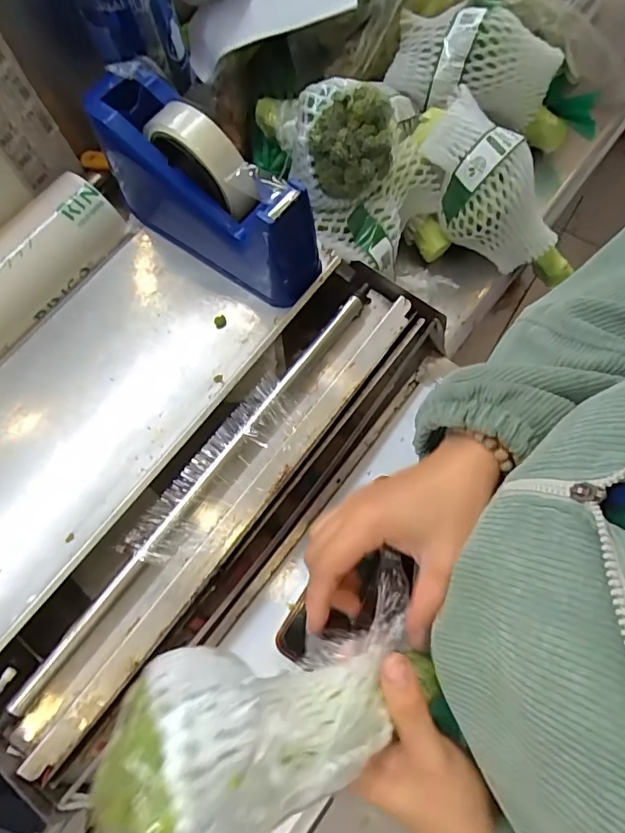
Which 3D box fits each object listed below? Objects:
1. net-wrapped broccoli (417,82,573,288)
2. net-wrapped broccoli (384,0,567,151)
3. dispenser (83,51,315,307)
[{"bbox_3d":[0.197,-0.214,0.515,0.218,0.074,0.084,42,74,-28],"label":"net-wrapped broccoli"},{"bbox_3d":[0.197,-0.363,0.528,0.209,0.078,0.099,11,71,-18],"label":"net-wrapped broccoli"},{"bbox_3d":[-0.089,-0.187,0.413,0.197,0.114,0.065,39,77,13],"label":"dispenser"}]

